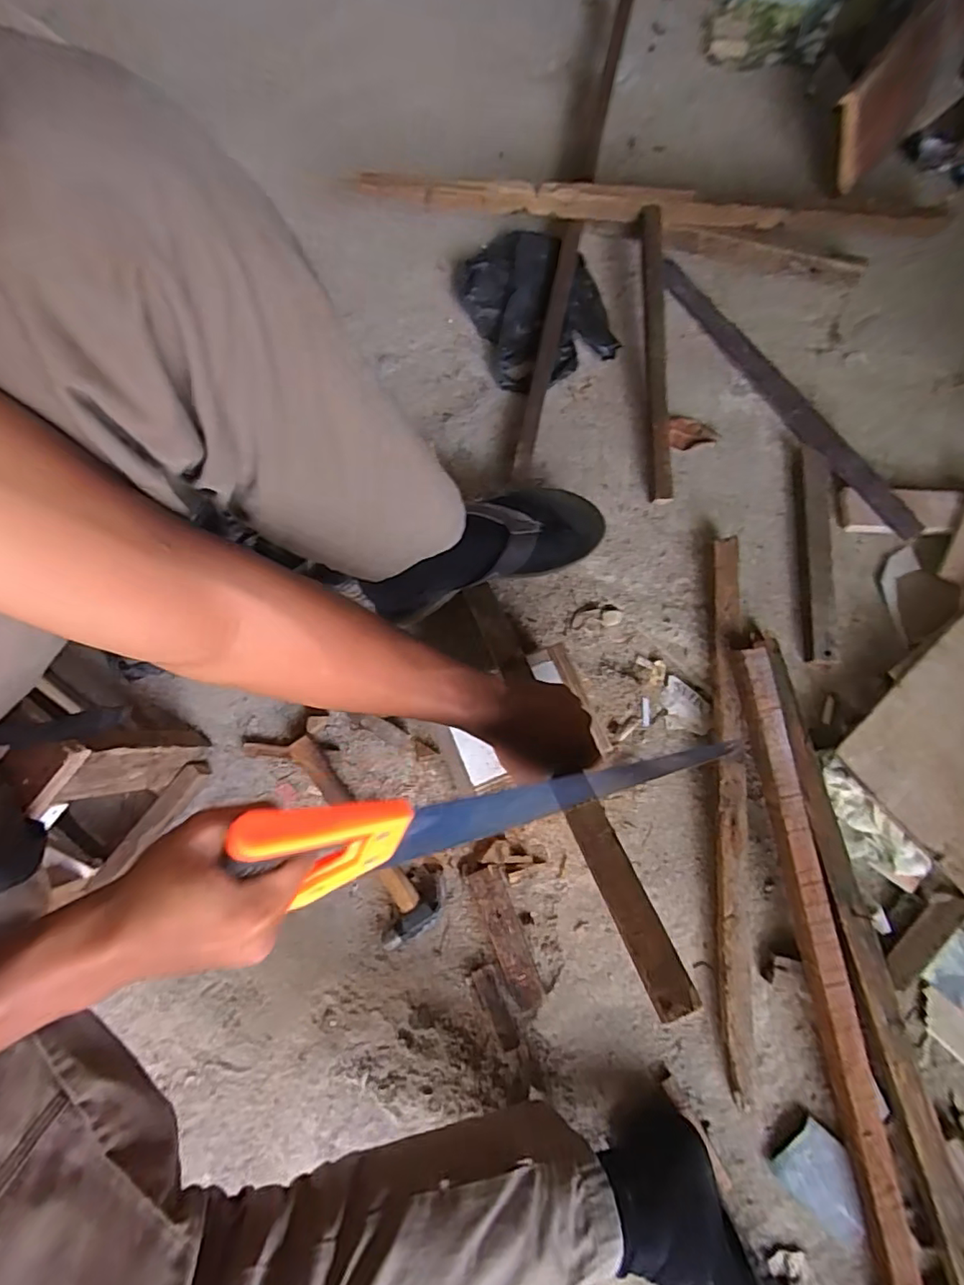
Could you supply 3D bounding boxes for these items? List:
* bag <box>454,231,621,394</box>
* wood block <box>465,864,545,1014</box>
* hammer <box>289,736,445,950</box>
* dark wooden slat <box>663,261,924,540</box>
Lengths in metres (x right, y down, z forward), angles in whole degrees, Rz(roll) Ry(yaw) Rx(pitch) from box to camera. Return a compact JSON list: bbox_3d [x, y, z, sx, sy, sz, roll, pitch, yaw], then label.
[{"bbox_3d":[0.067,-0.426,0.712,0.165,0.042,0.202,-23,80,-6],"label":"bag"},{"bbox_3d":[0.027,0.315,0.603,0.036,0.022,0.140,-22,80,-6],"label":"wood block"},{"bbox_3d":[-0.125,0.205,0.624,0.086,0.032,0.246,-29,81,-7],"label":"hammer"},{"bbox_3d":[0.375,-0.308,0.698,0.035,0.022,0.451,-36,81,-6],"label":"dark wooden slat"}]

